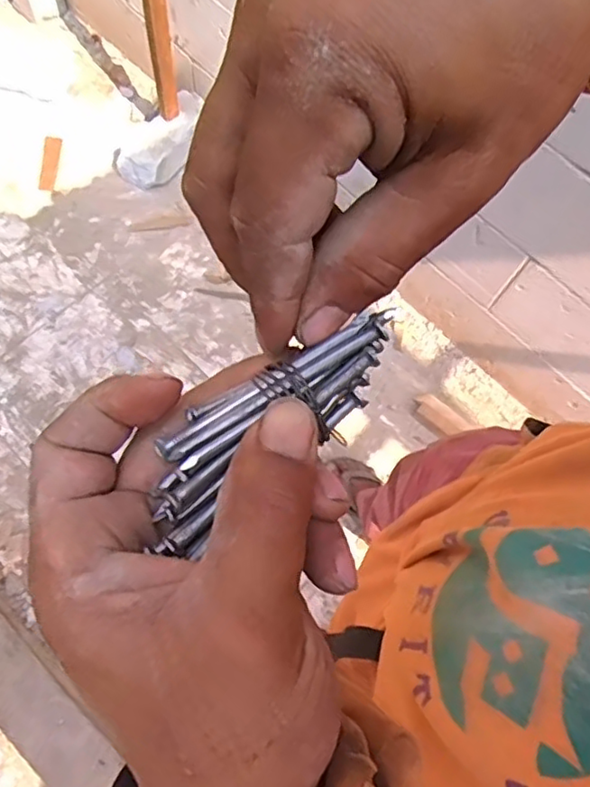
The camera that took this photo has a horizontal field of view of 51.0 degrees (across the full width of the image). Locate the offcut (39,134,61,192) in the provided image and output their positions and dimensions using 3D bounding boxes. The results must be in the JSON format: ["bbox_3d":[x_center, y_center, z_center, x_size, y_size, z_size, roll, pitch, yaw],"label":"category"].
[{"bbox_3d":[-0.630,-0.593,1.590,0.039,0.015,0.177,0,70,-6],"label":"offcut"}]

